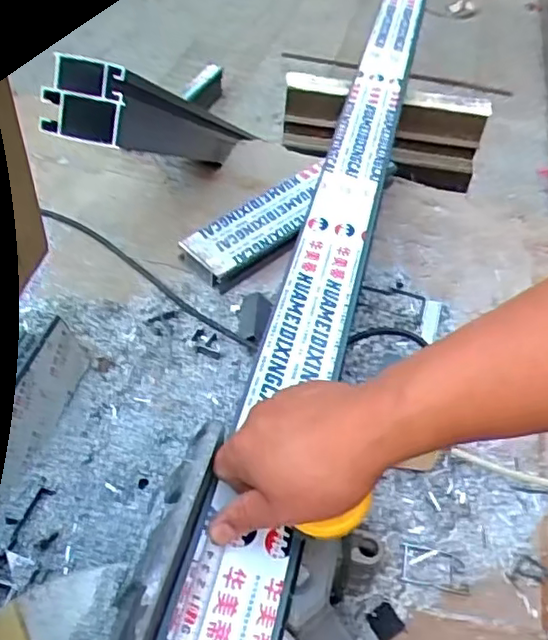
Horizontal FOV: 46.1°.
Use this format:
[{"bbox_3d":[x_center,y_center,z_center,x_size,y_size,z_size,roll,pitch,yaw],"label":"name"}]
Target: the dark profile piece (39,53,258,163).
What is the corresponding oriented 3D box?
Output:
[{"bbox_3d":[-0.107,-0.215,0.713,0.049,0.062,0.492,10,13,5],"label":"dark profile piece"}]

